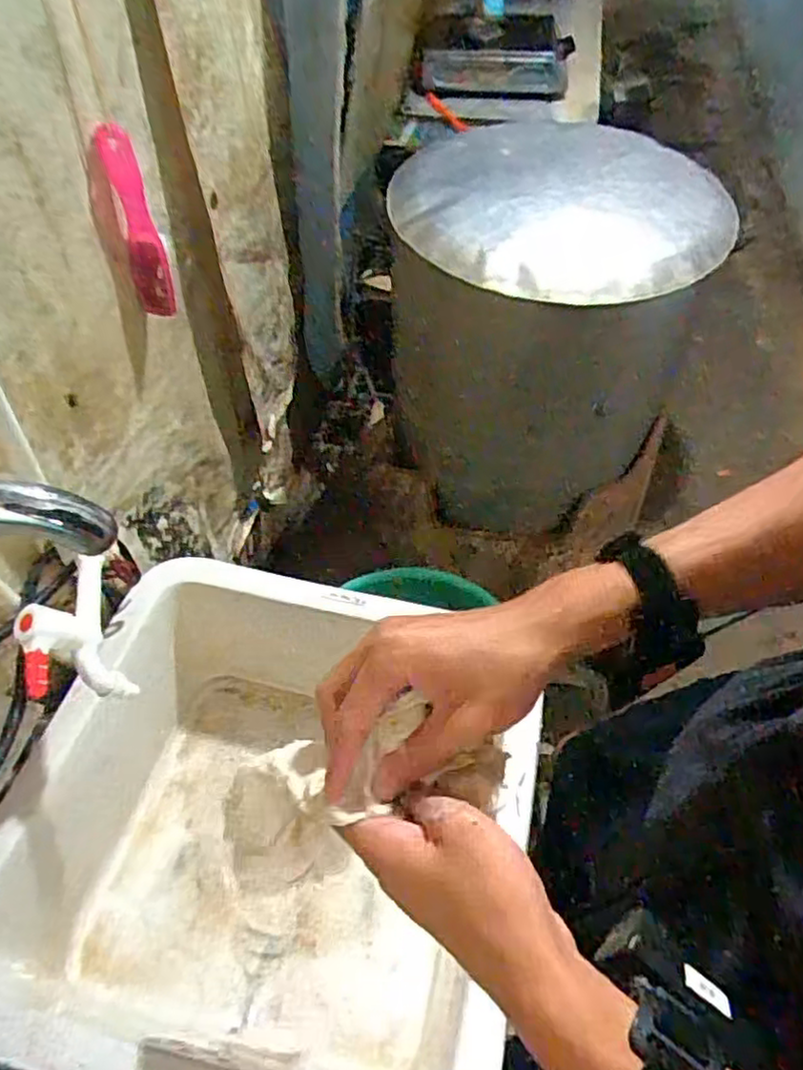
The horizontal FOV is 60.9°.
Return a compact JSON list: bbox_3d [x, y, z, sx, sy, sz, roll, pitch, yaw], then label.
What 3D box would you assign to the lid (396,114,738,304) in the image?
[{"bbox_3d":[0.187,-0.442,0.886,0.384,0.042,0.422,0,56,-1],"label":"lid"}]

